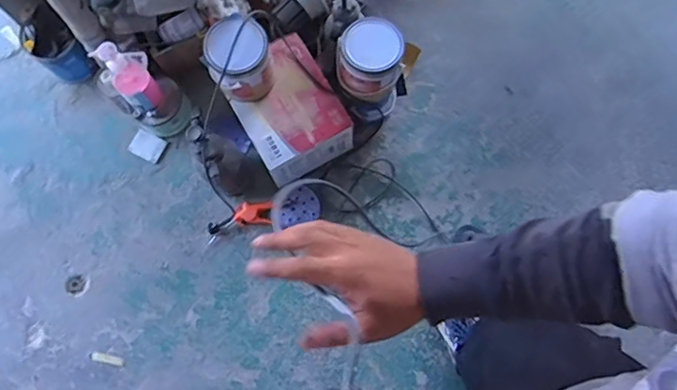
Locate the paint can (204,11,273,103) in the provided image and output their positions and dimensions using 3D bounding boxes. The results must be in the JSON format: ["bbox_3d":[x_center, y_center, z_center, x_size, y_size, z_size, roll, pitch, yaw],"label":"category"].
[{"bbox_3d":[-0.240,-0.335,1.318,0.151,0.128,0.172,-18,77,-3],"label":"paint can"}]

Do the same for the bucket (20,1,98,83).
[{"bbox_3d":[-0.786,-0.413,1.473,0.129,0.148,0.168,-42,79,-8],"label":"bucket"}]

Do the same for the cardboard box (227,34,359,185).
[{"bbox_3d":[-0.137,-0.226,1.438,0.251,0.121,0.323,-31,78,-6],"label":"cardboard box"}]

